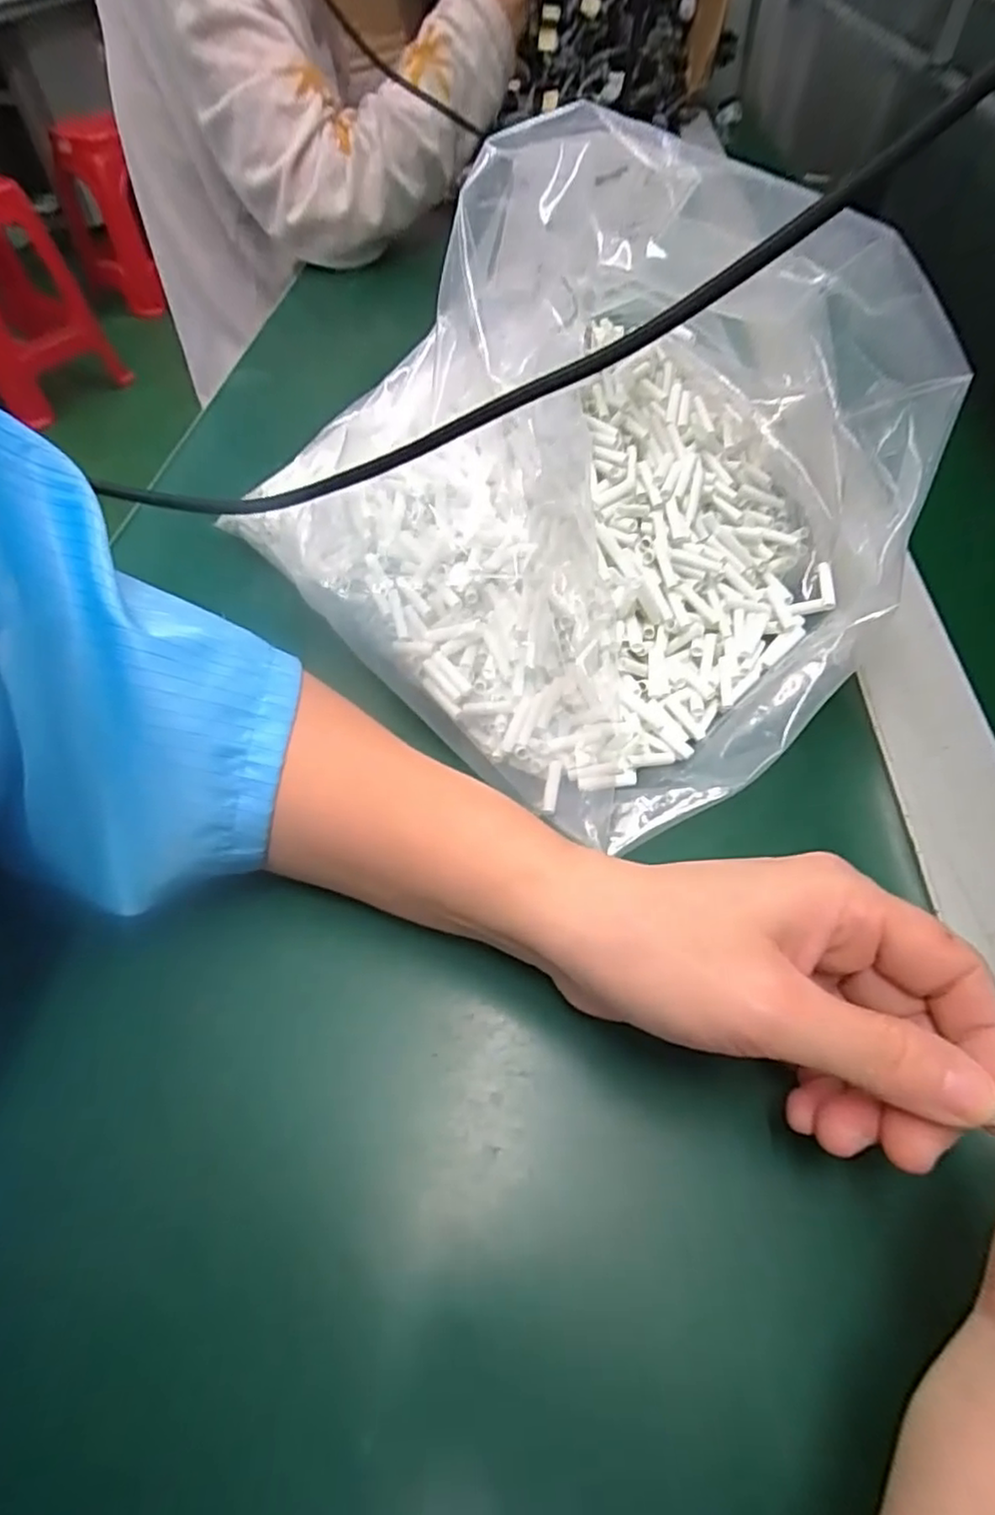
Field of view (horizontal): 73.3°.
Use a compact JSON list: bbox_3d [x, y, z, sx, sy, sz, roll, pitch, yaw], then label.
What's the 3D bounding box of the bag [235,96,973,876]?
[{"bbox_3d":[0.045,-0.127,0.269,0.213,0.160,0.232,-35,60,-22],"label":"bag"}]

